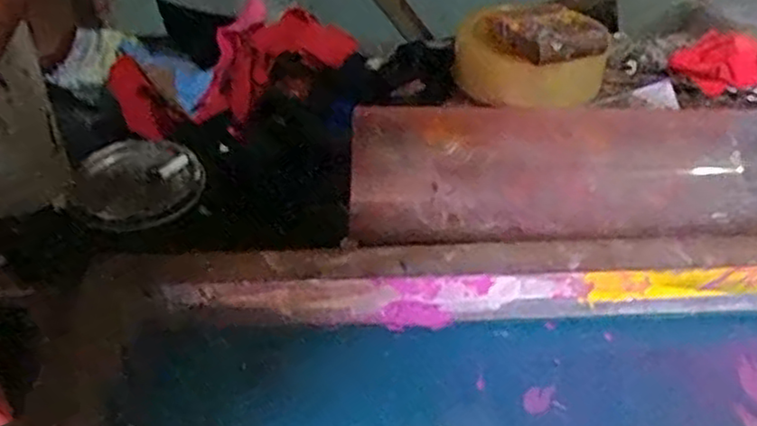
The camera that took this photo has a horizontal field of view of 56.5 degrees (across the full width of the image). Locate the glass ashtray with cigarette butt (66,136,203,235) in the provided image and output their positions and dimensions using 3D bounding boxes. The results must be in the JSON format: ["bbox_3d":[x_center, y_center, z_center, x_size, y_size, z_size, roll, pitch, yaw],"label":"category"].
[{"bbox_3d":[-0.191,-0.026,0.552,0.094,0.017,0.088,3,54,-4],"label":"glass ashtray with cigarette butt"}]

